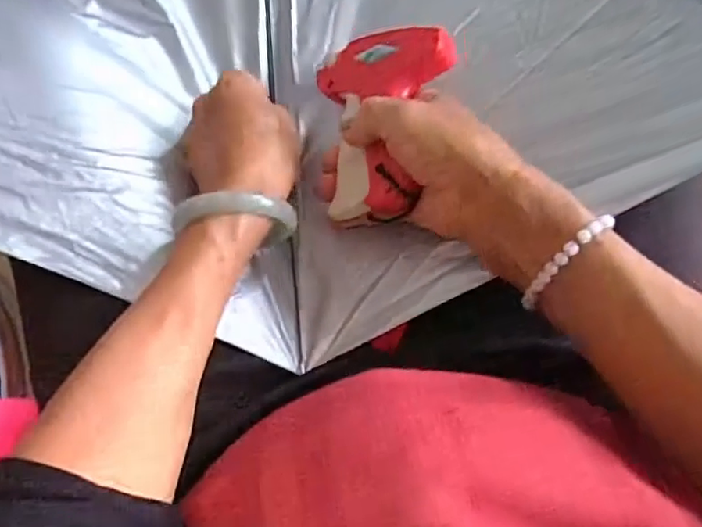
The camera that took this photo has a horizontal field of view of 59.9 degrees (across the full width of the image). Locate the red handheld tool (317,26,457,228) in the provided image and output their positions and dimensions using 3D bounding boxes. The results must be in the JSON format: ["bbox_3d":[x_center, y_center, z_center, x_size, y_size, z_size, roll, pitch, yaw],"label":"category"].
[{"bbox_3d":[0.019,-0.086,0.379,0.093,0.032,0.121,-17,67,36],"label":"red handheld tool"}]

